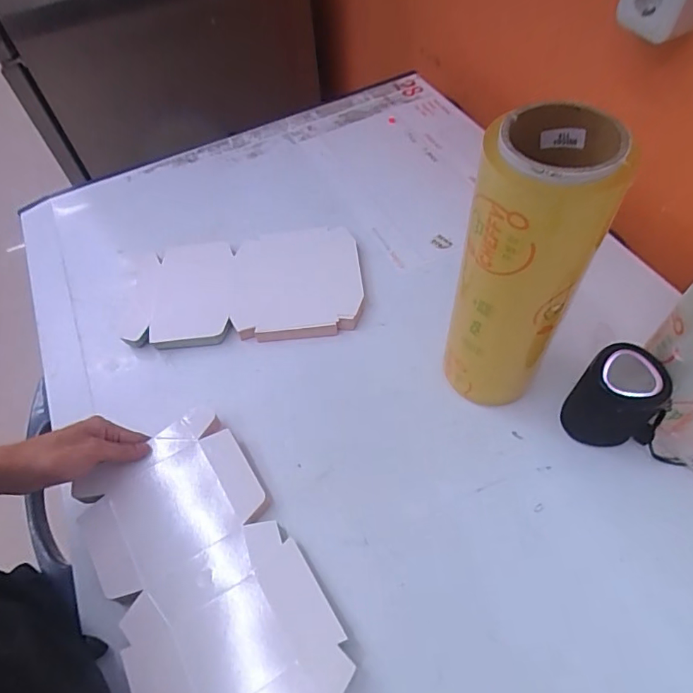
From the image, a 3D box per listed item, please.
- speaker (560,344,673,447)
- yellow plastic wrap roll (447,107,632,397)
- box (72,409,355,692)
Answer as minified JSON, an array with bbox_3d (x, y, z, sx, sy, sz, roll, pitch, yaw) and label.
[{"bbox_3d":[0.285,0.055,0.514,0.084,0.107,0.070,1,56,6],"label":"speaker"},{"bbox_3d":[0.164,-0.060,0.474,0.097,0.318,0.095,-2,56,4],"label":"yellow plastic wrap roll"},{"bbox_3d":[-0.142,0.224,0.475,0.177,0.023,0.312,-29,58,-14],"label":"box"}]

